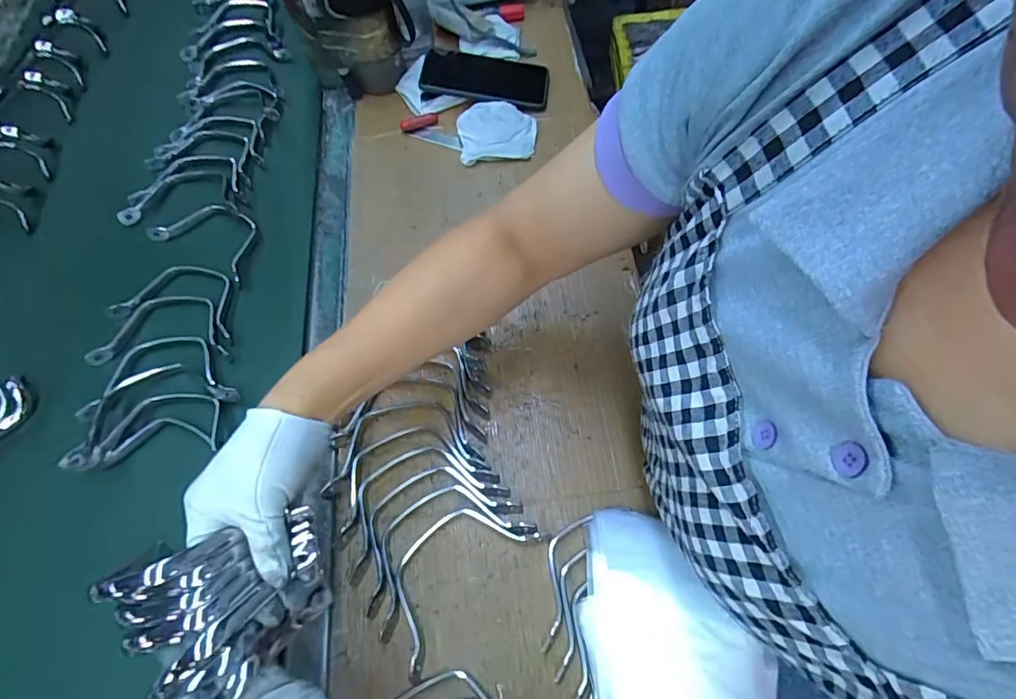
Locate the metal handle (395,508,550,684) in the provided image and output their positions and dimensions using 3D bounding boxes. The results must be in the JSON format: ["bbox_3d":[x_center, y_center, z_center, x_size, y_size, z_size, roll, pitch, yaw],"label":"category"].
[{"bbox_3d":[-0.046,0.179,0.414,0.076,0.009,0.145,41,72,20],"label":"metal handle"}]

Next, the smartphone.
[{"bbox_3d":[-0.029,-0.361,0.674,0.163,0.010,0.085,5,64,-6],"label":"smartphone"}]

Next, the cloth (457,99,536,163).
[{"bbox_3d":[-0.013,-0.277,0.635,0.095,0.023,0.088,-5,64,1],"label":"cloth"}]

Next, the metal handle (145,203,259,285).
[{"bbox_3d":[-0.338,-0.134,0.582,0.141,0.010,0.077,27,67,15],"label":"metal handle"}]

